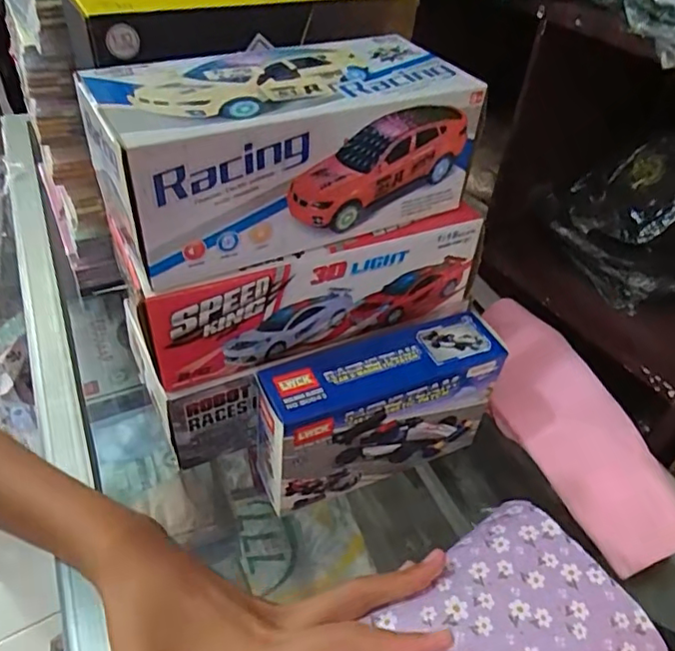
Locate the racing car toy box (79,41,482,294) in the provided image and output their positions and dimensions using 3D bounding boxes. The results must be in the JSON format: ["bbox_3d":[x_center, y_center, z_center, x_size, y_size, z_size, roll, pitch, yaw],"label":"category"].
[{"bbox_3d":[-0.026,-0.097,0.313,0.198,0.073,0.087,-18,48,-23],"label":"racing car toy box"}]

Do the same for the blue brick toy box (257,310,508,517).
[{"bbox_3d":[0.023,0.053,0.360,0.152,0.092,0.043,-15,47,-20],"label":"blue brick toy box"}]

